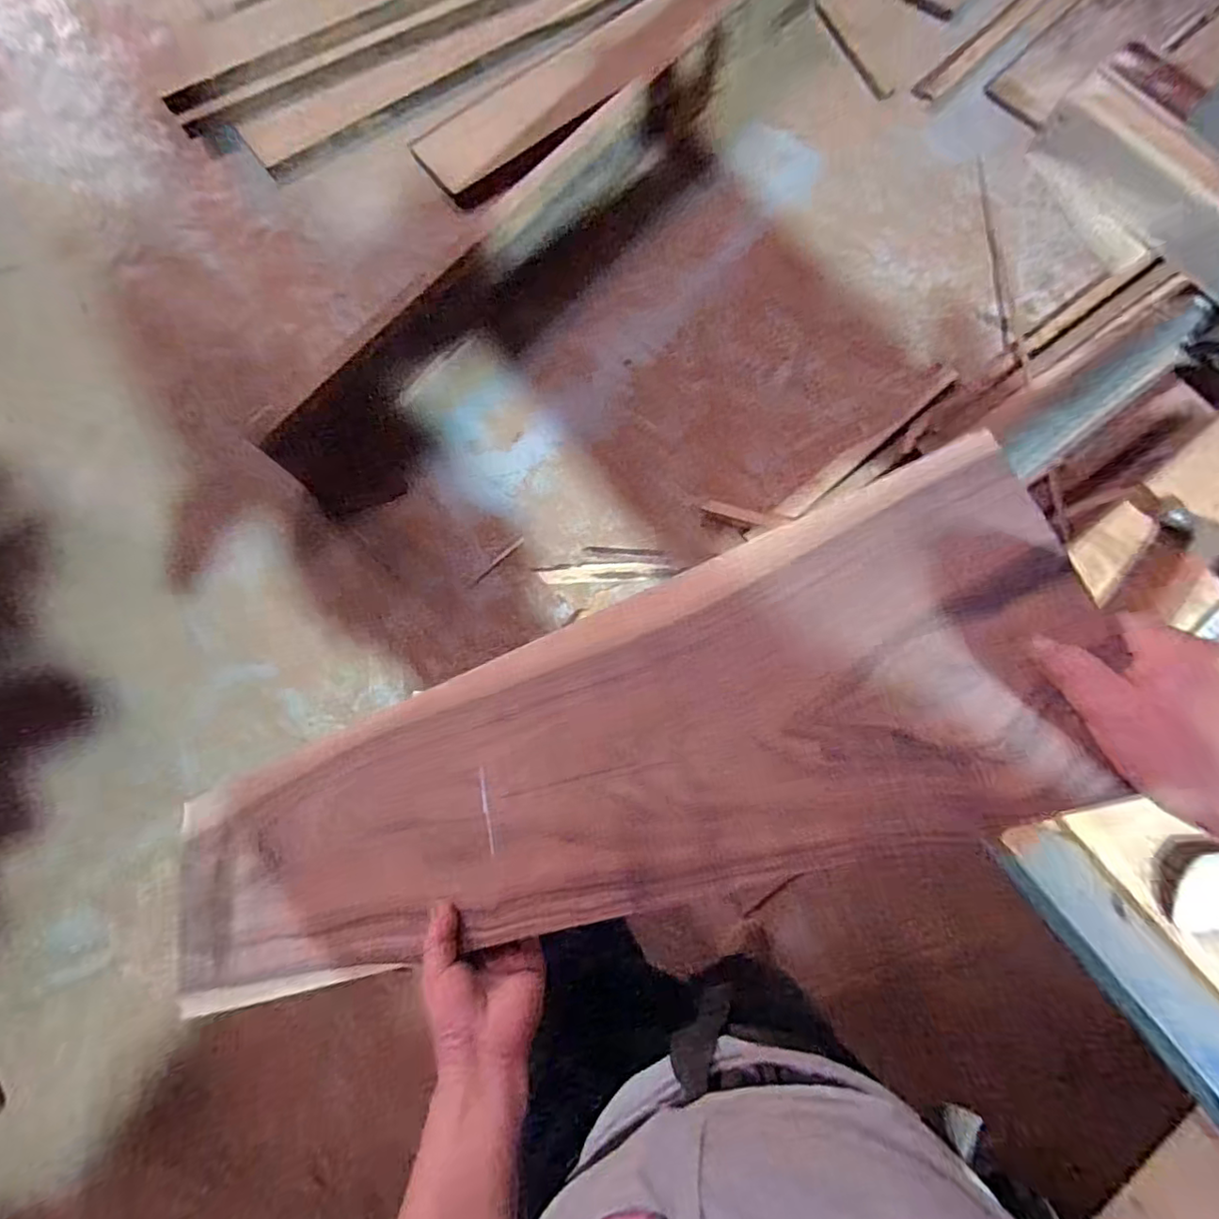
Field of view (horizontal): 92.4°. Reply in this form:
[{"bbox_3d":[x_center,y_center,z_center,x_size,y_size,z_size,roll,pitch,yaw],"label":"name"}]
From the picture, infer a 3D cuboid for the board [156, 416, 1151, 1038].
[{"bbox_3d":[-0.096,0.154,0.490,0.834,0.019,0.220,-25,68,22],"label":"board"}]

